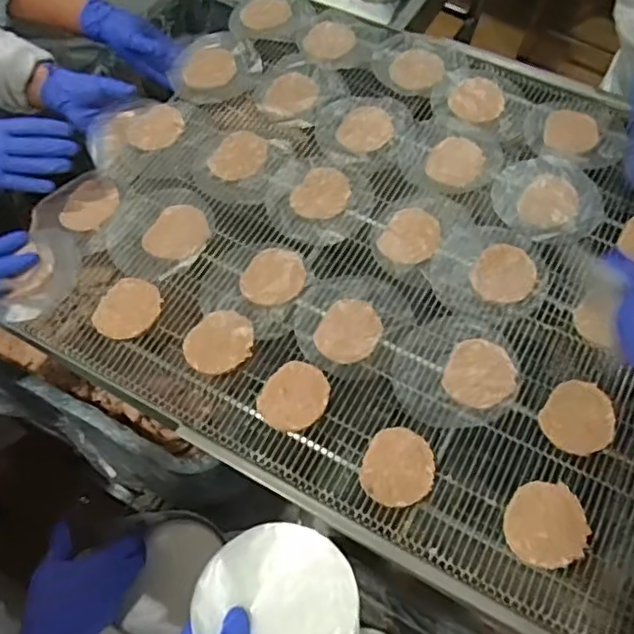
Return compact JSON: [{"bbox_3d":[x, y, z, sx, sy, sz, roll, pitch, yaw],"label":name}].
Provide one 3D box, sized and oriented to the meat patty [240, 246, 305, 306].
[{"bbox_3d":[-0.047,-0.046,0.688,0.065,0.008,0.076,12,53,9],"label":"meat patty"}]

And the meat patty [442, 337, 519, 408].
[{"bbox_3d":[0.160,0.055,0.628,0.065,0.010,0.068,0,52,0],"label":"meat patty"}]

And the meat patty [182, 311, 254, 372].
[{"bbox_3d":[-0.099,0.025,0.653,0.069,0.013,0.063,0,52,0],"label":"meat patty"}]

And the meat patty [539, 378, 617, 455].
[{"bbox_3d":[0.246,0.093,0.604,0.061,0.004,0.069,29,73,19],"label":"meat patty"}]

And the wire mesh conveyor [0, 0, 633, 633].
[{"bbox_3d":[0.116,-0.080,0.707,0.767,0.019,0.611,26,66,15],"label":"wire mesh conveyor"}]

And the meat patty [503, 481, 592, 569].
[{"bbox_3d":[0.198,0.177,0.553,0.070,0.017,0.065,0,52,0],"label":"meat patty"}]

